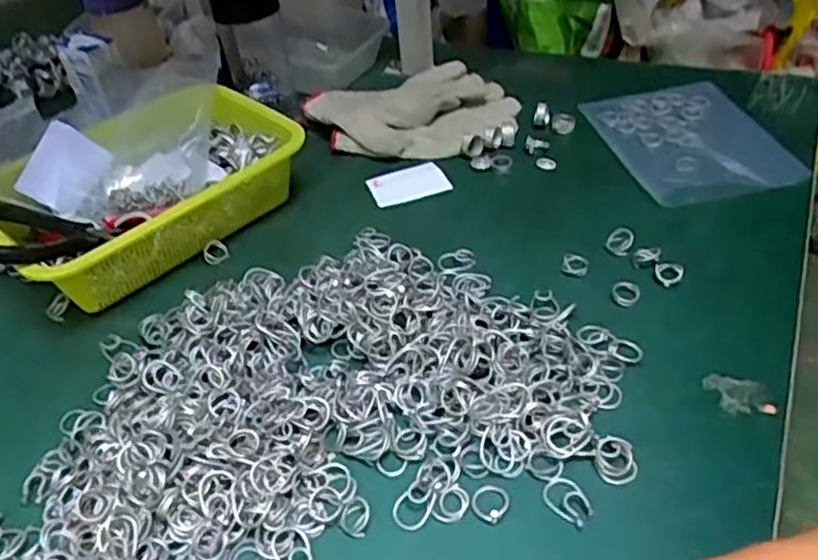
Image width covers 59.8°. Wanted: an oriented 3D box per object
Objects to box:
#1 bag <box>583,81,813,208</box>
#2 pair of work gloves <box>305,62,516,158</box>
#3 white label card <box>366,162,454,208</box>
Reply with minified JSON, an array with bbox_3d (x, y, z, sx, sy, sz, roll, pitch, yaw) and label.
[{"bbox_3d":[0.280,-0.142,0.706,0.152,0.013,0.207,-9,37,-4],"label":"bag"},{"bbox_3d":[0.007,-0.187,0.787,0.209,0.023,0.173,-16,42,-11],"label":"pair of work gloves"},{"bbox_3d":[0.000,-0.095,0.709,0.071,0.008,0.050,-19,43,-14],"label":"white label card"}]

